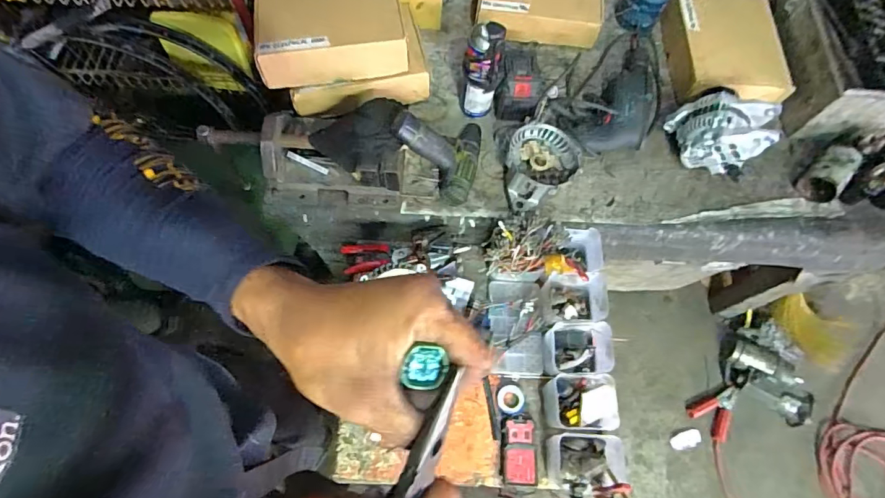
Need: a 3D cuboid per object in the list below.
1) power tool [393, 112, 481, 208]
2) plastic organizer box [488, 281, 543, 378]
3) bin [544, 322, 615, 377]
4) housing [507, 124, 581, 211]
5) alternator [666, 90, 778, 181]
[{"bbox_3d":[-0.012,-0.181,0.859,0.191,0.068,0.173,12,78,-34],"label":"power tool"},{"bbox_3d":[0.135,0.147,0.862,0.098,0.031,0.172,2,69,-1],"label":"plastic organizer box"},{"bbox_3d":[0.242,0.180,0.827,0.106,0.068,0.089,-1,69,-3],"label":"bin"},{"bbox_3d":[0.189,-0.154,0.894,0.137,0.065,0.170,14,69,3],"label":"housing"},{"bbox_3d":[0.534,-0.229,0.903,0.172,0.129,0.125,33,71,10],"label":"alternator"}]

